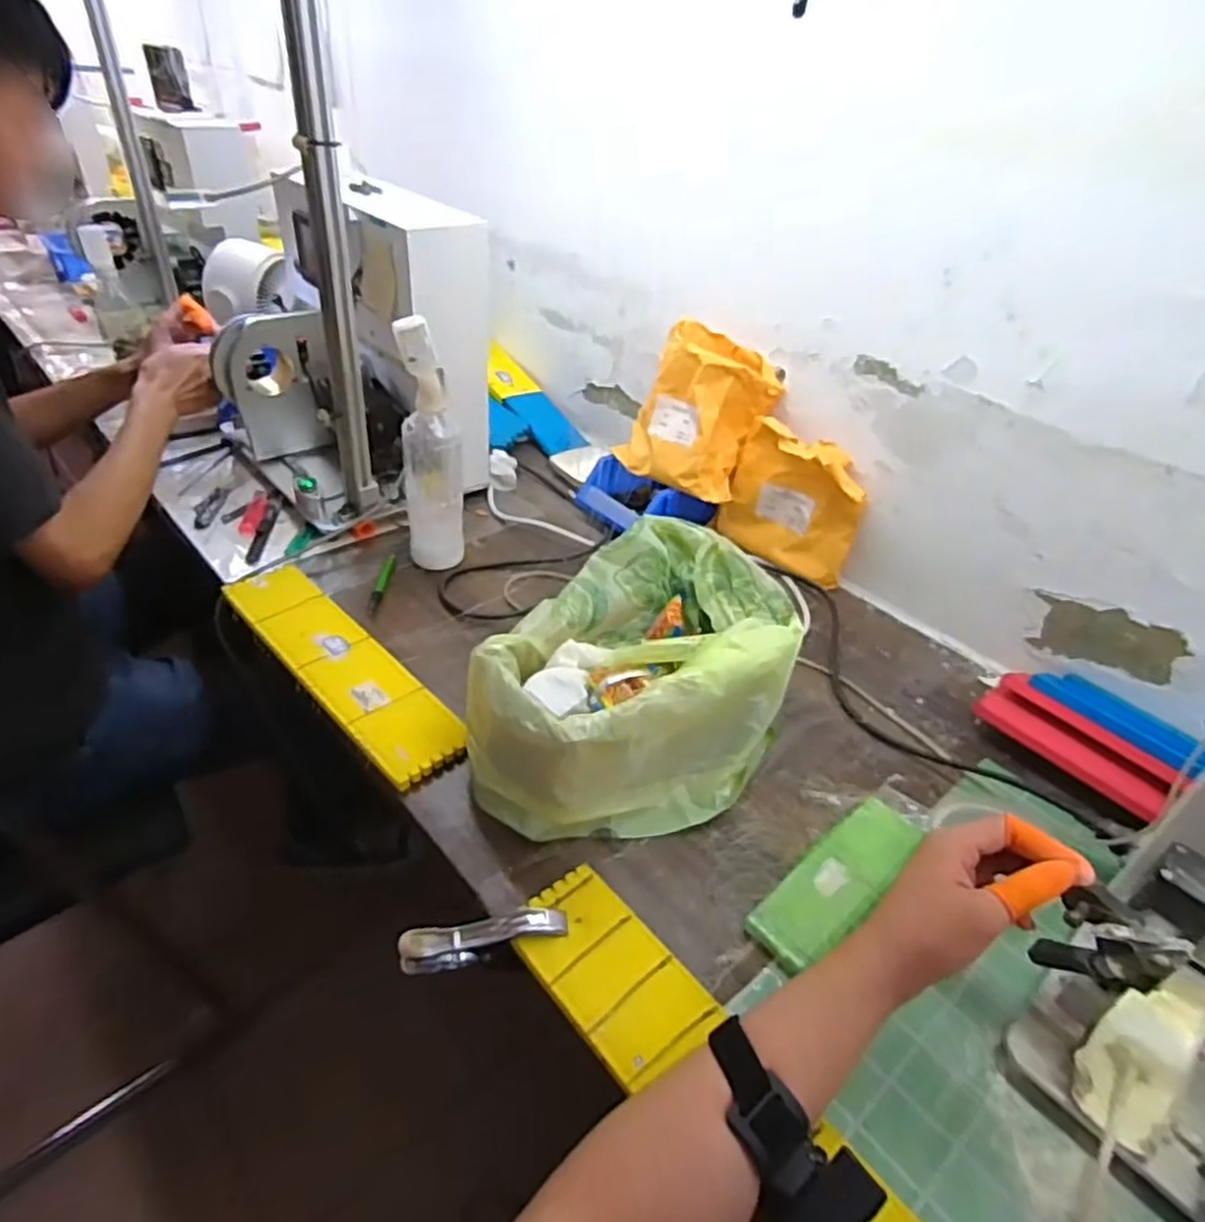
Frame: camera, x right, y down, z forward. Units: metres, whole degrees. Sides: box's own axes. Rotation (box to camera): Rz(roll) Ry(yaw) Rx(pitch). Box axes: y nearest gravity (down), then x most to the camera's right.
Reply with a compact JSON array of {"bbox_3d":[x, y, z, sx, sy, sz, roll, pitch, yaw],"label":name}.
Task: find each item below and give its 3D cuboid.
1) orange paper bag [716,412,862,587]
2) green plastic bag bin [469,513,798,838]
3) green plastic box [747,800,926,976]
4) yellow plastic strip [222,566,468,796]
[{"bbox_3d":[0.231,-0.131,0.910,0.171,0.162,0.048,31,44,29],"label":"orange paper bag"},{"bbox_3d":[0.036,0.064,0.664,0.222,0.126,0.309,24,41,22],"label":"green plastic bag bin"},{"bbox_3d":[0.190,0.214,0.587,0.186,0.015,0.058,-27,48,-35],"label":"green plastic box"},{"bbox_3d":[-0.260,0.049,0.733,0.080,0.018,0.340,-27,48,-36],"label":"yellow plastic strip"}]

